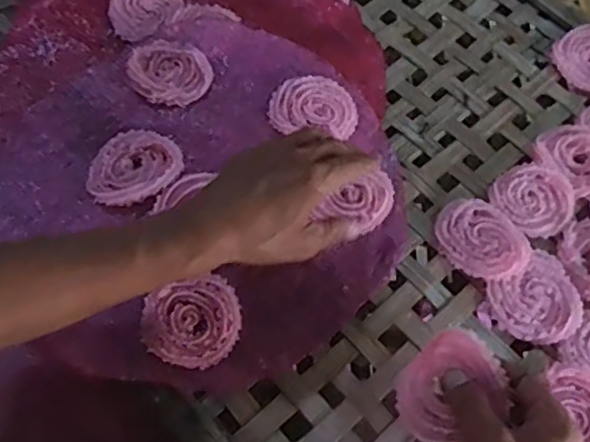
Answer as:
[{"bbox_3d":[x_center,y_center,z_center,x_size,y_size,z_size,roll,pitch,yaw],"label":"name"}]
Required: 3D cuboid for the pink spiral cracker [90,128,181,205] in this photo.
[{"bbox_3d":[-0.134,-0.047,0.534,0.072,0.011,0.076,4,63,-1],"label":"pink spiral cracker"}]

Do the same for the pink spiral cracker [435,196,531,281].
[{"bbox_3d":[0.159,0.015,0.534,0.065,0.012,0.079,-37,71,-20],"label":"pink spiral cracker"}]

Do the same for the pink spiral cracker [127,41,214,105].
[{"bbox_3d":[-0.116,-0.138,0.585,0.073,0.007,0.071,-18,65,-12],"label":"pink spiral cracker"}]

